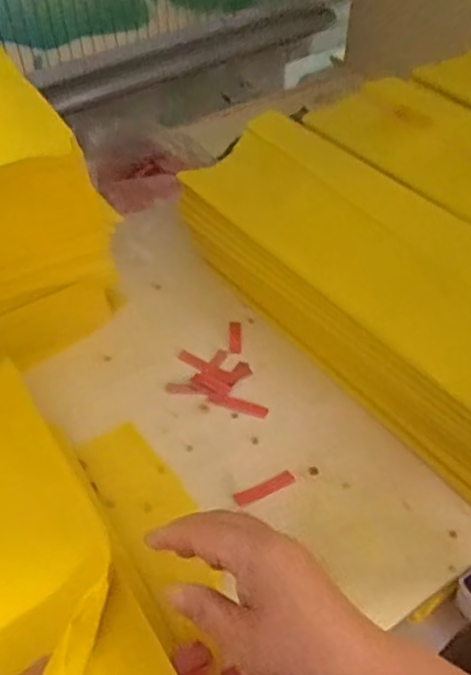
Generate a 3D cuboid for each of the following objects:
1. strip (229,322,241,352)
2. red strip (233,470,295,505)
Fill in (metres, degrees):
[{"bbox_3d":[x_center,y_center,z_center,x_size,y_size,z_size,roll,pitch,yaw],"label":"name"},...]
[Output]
[{"bbox_3d":[0.000,0.000,0.580,0.010,0.006,0.041,-1,47,1],"label":"strip"},{"bbox_3d":[0.022,0.111,0.468,0.047,0.004,0.012,-21,50,-17],"label":"red strip"}]

